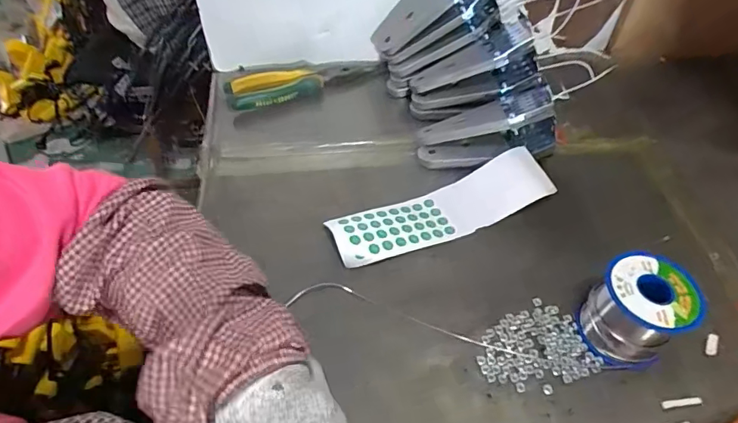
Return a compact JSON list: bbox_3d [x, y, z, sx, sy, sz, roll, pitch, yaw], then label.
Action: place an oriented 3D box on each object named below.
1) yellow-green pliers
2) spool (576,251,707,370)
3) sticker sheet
[{"bbox_3d":[-0.083,-0.159,0.588,0.178,0.030,0.059,-22,54,-22],"label":"yellow-green pliers"},{"bbox_3d":[0.203,0.075,0.363,0.064,0.062,0.063,2,48,-2],"label":"spool"},{"bbox_3d":[0.069,-0.005,0.446,0.209,0.033,0.058,-17,52,-18],"label":"sticker sheet"}]

